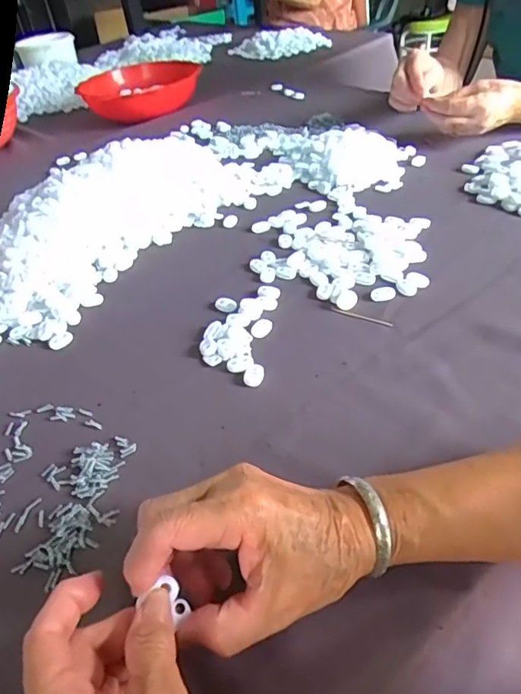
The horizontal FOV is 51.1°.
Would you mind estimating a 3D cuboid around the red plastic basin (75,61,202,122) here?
[{"bbox_3d":[-0.234,-0.506,1.090,0.219,0.078,0.219,-4,41,4],"label":"red plastic basin"}]

